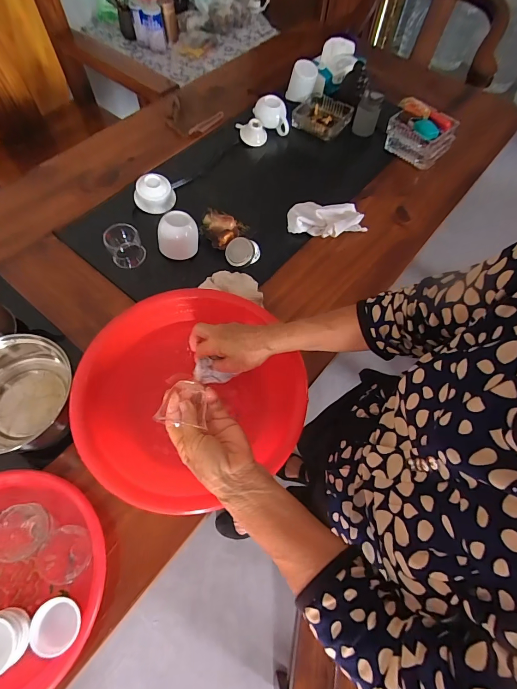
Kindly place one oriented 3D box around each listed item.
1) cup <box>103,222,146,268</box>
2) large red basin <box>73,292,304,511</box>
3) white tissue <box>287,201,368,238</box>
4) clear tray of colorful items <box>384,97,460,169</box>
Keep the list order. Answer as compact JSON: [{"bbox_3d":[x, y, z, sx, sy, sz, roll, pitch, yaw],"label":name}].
[{"bbox_3d":[-0.252,-0.188,0.641,0.060,0.050,0.059,1,64,-3],"label":"cup"},{"bbox_3d":[-0.092,0.075,0.493,0.304,0.092,0.296,1,64,-3],"label":"large red basin"},{"bbox_3d":[0.142,-0.258,0.695,0.163,0.039,0.076,11,64,2],"label":"white tissue"},{"bbox_3d":[0.385,-0.503,0.805,0.140,0.092,0.098,32,66,12],"label":"clear tray of colorful items"}]

